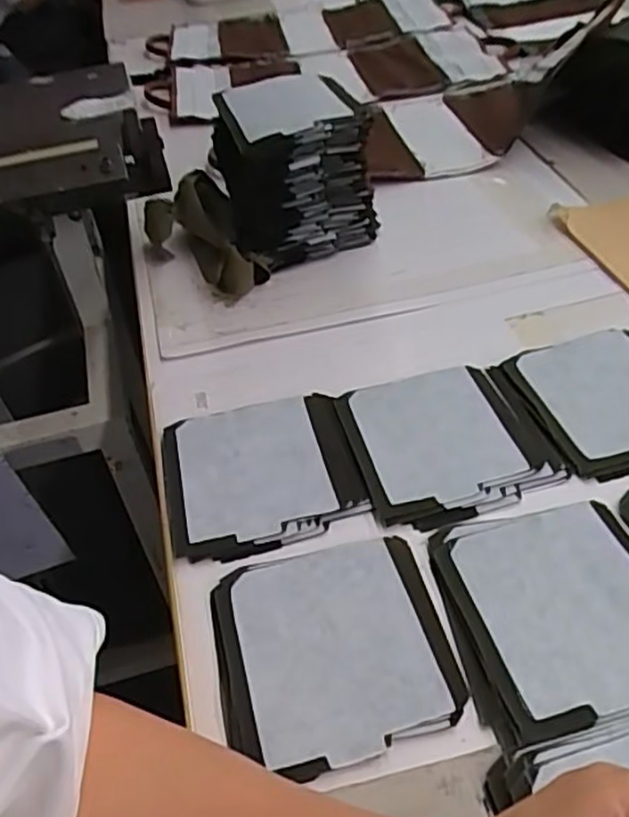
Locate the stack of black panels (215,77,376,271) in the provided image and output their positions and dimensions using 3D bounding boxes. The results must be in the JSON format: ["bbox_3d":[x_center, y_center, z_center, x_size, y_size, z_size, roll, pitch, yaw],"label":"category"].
[{"bbox_3d":[-0.021,-0.251,0.737,0.151,0.139,0.143,-16,43,-9],"label":"stack of black panels"}]

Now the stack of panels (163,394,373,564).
[{"bbox_3d":[-0.040,0.045,0.531,0.139,0.014,0.138,-13,42,-6],"label":"stack of panels"}]

